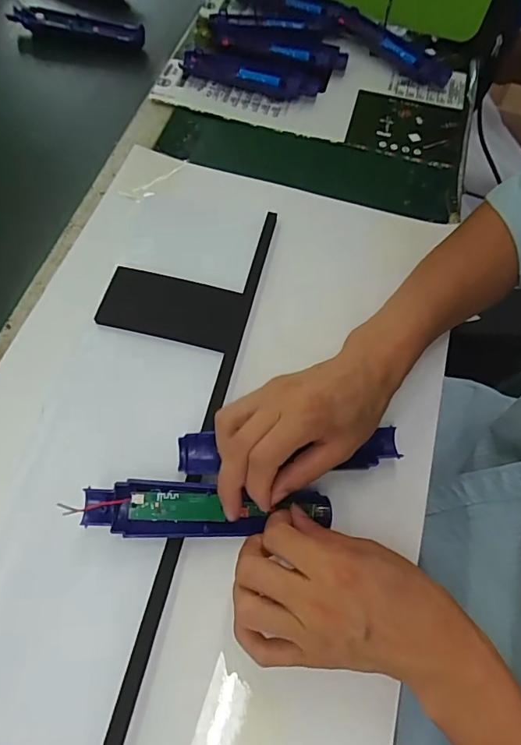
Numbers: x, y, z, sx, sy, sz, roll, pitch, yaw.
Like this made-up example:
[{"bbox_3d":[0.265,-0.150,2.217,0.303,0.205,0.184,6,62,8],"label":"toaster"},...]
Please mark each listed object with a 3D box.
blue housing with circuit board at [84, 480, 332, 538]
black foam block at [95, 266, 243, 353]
[{"bbox_3d":[-0.035,0.098,0.322,0.170,0.020,0.036,3,64,-7],"label":"blue housing with circuit board"},{"bbox_3d":[-0.082,-0.058,0.408,0.118,0.008,0.059,13,67,3],"label":"black foam block"}]

